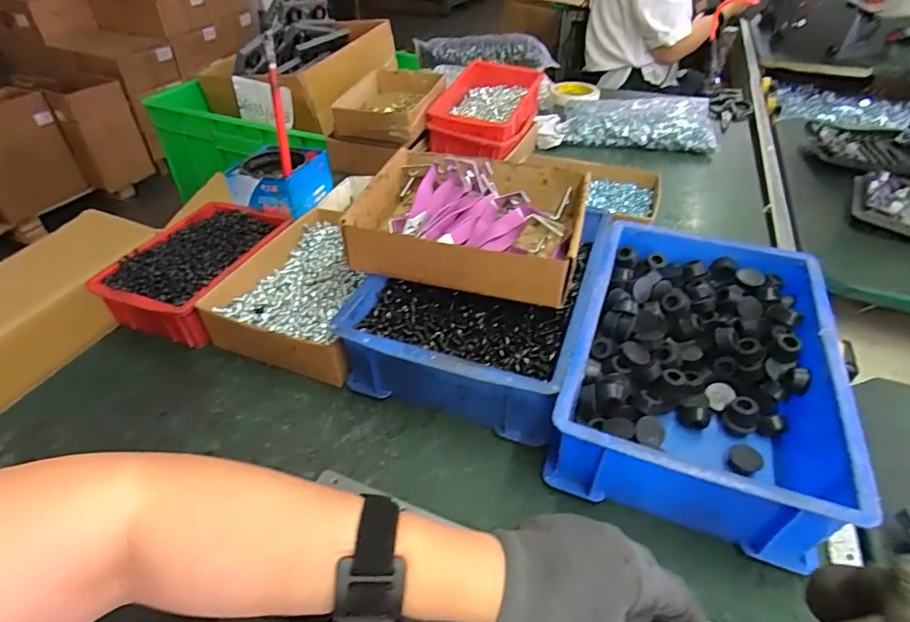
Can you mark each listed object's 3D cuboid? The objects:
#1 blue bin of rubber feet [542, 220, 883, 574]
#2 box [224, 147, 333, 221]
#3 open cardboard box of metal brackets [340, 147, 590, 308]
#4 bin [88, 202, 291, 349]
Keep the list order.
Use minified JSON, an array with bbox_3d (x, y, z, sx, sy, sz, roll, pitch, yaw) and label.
[{"bbox_3d":[0.215,0.038,0.444,0.207,0.082,0.304,14,45,16],"label":"blue bin of rubber feet"},{"bbox_3d":[-0.230,-0.170,0.643,0.105,0.049,0.108,7,43,8],"label":"box"},{"bbox_3d":[0.020,-0.096,0.500,0.207,0.052,0.193,11,44,13],"label":"open cardboard box of metal brackets"},{"bbox_3d":[-0.290,-0.050,0.567,0.129,0.060,0.189,13,44,15],"label":"bin"}]

